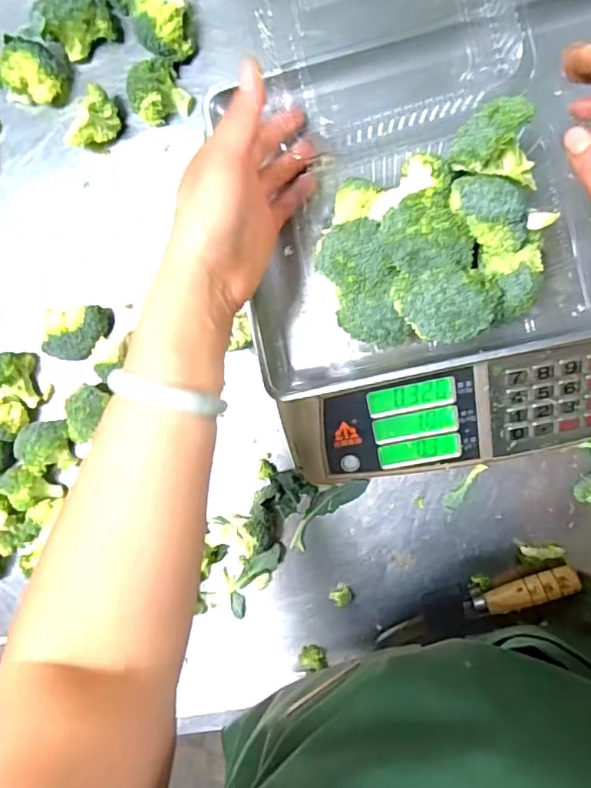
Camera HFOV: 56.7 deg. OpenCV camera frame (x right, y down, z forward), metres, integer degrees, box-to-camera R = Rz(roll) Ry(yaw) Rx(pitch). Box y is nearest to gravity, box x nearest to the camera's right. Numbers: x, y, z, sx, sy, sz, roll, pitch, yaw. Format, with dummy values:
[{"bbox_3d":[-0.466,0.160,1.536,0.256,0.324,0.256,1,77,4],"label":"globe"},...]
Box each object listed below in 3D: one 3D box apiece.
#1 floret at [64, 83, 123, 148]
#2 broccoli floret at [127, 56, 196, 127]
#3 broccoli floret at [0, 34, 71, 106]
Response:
[{"bbox_3d":[-0.192,-0.258,0.526,0.031,0.032,0.058,41,98,4],"label":"floret"},{"bbox_3d":[-0.132,-0.285,0.515,0.054,0.046,0.044,-20,91,9],"label":"broccoli floret"},{"bbox_3d":[-0.253,-0.303,0.523,0.048,0.052,0.060,42,98,3],"label":"broccoli floret"}]

